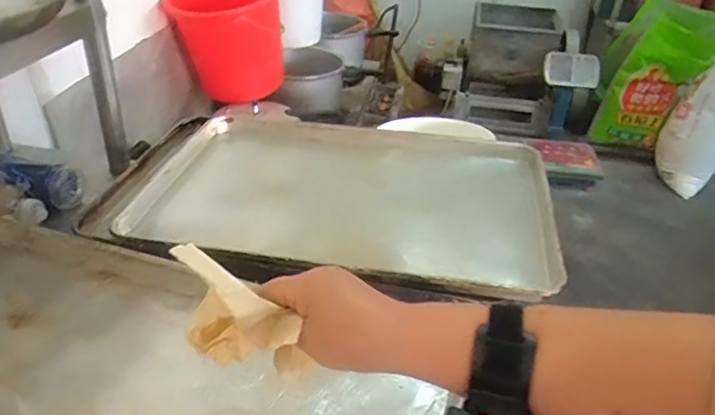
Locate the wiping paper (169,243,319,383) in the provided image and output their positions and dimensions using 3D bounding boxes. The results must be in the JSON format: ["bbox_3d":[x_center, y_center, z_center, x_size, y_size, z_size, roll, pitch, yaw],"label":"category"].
[{"bbox_3d":[-0.082,0.072,0.397,0.096,0.101,0.035,14,35,17],"label":"wiping paper"}]

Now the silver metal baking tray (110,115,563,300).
[{"bbox_3d":[-0.023,-0.017,0.876,0.613,0.058,0.445,8,34,7],"label":"silver metal baking tray"}]

